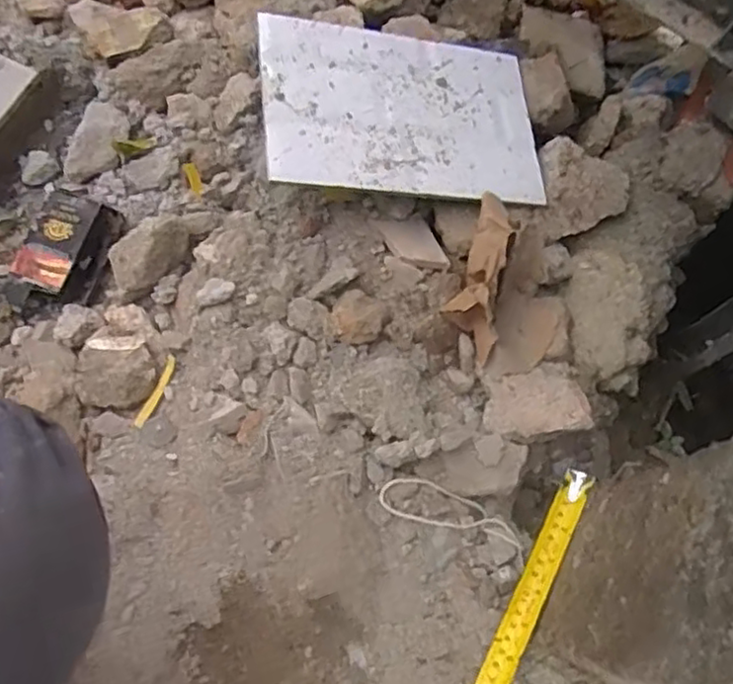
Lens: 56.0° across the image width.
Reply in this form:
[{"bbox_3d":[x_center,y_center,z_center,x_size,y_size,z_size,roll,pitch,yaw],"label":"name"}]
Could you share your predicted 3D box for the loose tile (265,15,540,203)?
[{"bbox_3d":[0.037,-0.214,0.642,0.266,0.008,0.167,0,72,-21],"label":"loose tile"}]

